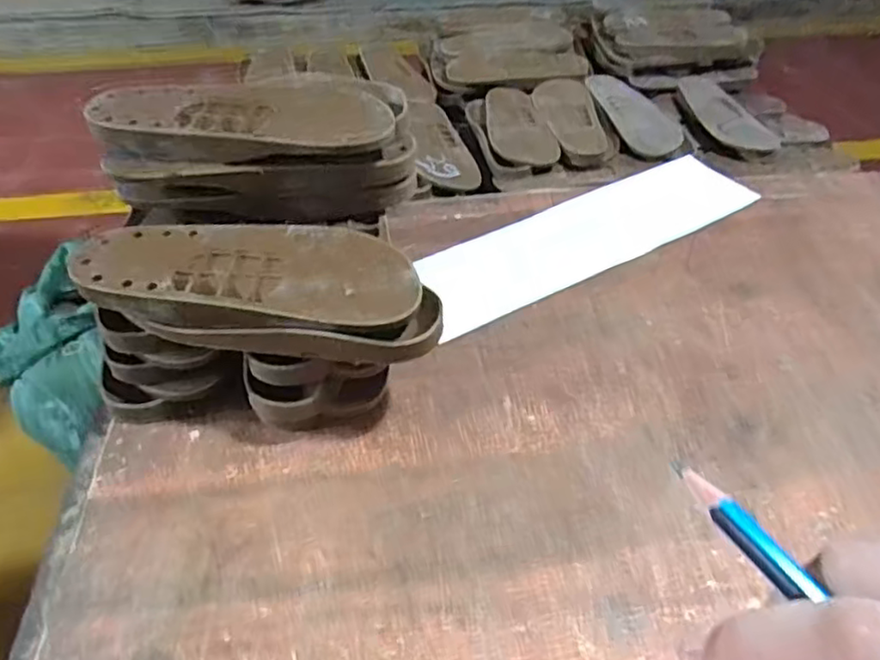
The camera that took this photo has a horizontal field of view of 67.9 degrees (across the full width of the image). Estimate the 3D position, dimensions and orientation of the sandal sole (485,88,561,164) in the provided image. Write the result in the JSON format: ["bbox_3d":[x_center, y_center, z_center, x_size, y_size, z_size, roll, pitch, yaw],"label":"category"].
[{"bbox_3d":[0.118,-0.321,1.027,0.092,0.031,0.231,-3,45,-4],"label":"sandal sole"}]

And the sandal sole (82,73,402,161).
[{"bbox_3d":[-0.150,-0.165,0.505,0.226,0.025,0.107,1,45,-1],"label":"sandal sole"}]

